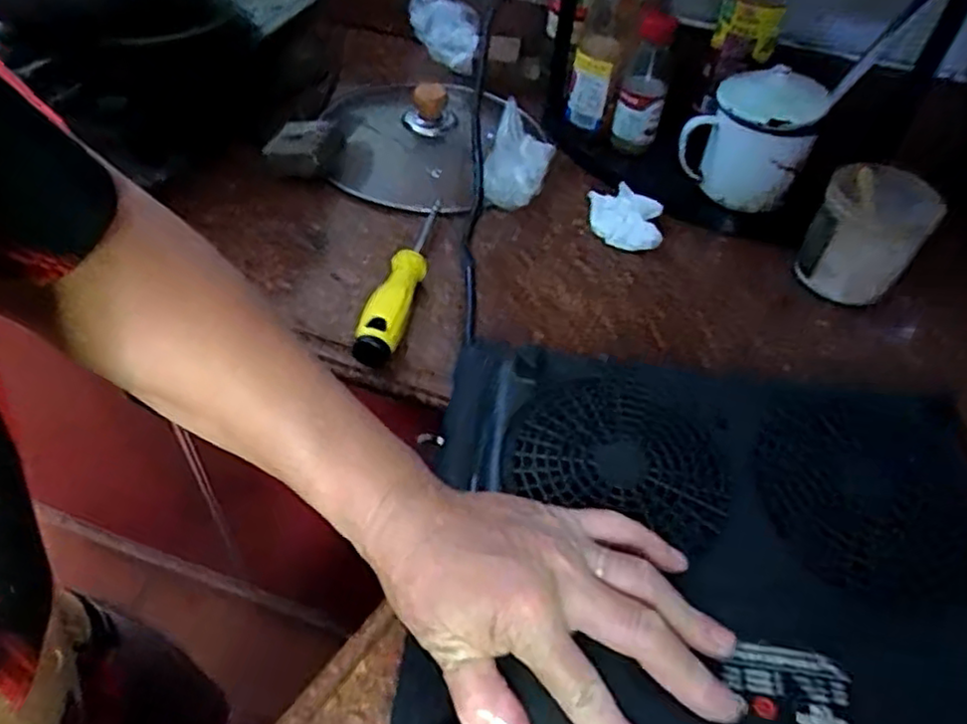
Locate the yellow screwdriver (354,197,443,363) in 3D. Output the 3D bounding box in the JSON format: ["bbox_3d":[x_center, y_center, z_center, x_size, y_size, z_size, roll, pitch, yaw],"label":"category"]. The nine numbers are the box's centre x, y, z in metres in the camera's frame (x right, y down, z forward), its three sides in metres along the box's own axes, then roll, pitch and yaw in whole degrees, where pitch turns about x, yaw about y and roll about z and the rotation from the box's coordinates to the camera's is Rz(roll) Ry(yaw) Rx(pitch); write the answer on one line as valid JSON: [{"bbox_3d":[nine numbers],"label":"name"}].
[{"bbox_3d":[-0.066,-0.062,0.547,0.031,0.031,0.180,10,48,6],"label":"yellow screwdriver"}]

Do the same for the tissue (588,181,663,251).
[{"bbox_3d":[0.129,-0.131,0.637,0.065,0.028,0.068,10,47,5],"label":"tissue"}]

